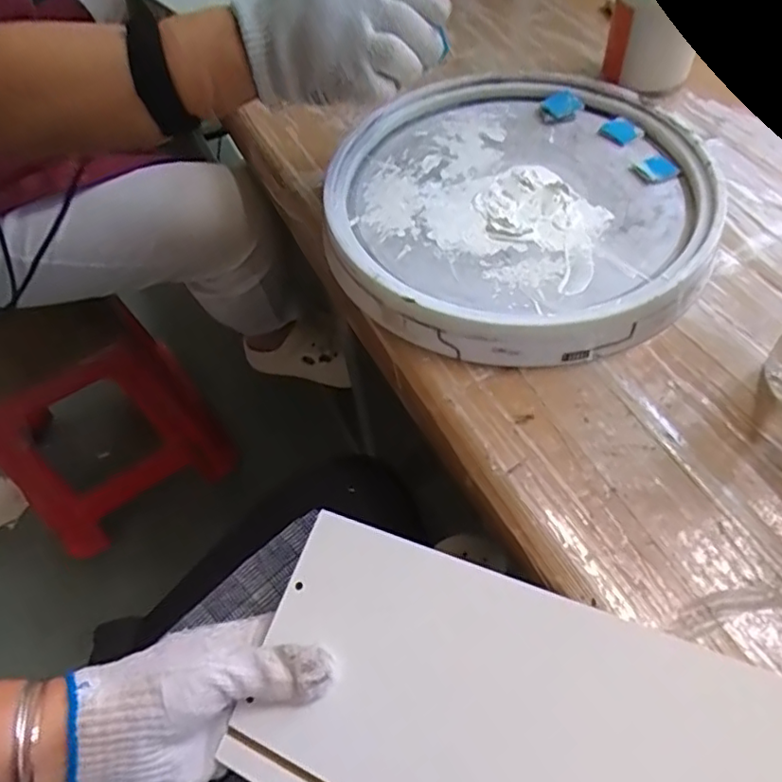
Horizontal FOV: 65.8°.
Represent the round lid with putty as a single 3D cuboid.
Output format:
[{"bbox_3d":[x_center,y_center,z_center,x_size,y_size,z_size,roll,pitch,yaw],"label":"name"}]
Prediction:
[{"bbox_3d":[0.096,-0.150,0.471,0.274,0.036,0.295,-2,56,3],"label":"round lid with putty"}]

